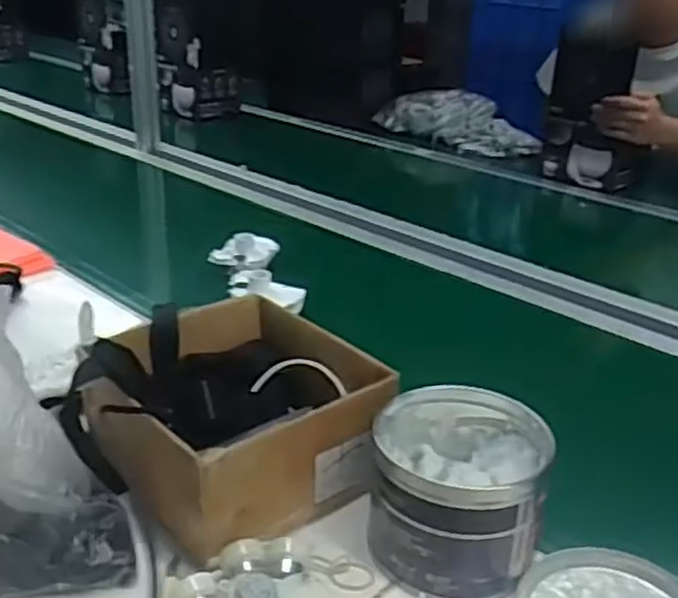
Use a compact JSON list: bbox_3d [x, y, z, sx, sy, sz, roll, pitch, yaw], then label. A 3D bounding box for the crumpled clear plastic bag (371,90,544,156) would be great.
[{"bbox_3d":[0.280,-0.401,1.731,0.377,0.113,0.137,19,29,32],"label":"crumpled clear plastic bag"}]

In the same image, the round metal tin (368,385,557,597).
[{"bbox_3d":[0.089,0.136,0.570,0.121,0.107,0.132,1,26,-1],"label":"round metal tin"}]

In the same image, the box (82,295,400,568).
[{"bbox_3d":[-0.084,0.097,0.640,0.188,0.109,0.205,-17,31,-33],"label":"box"}]

